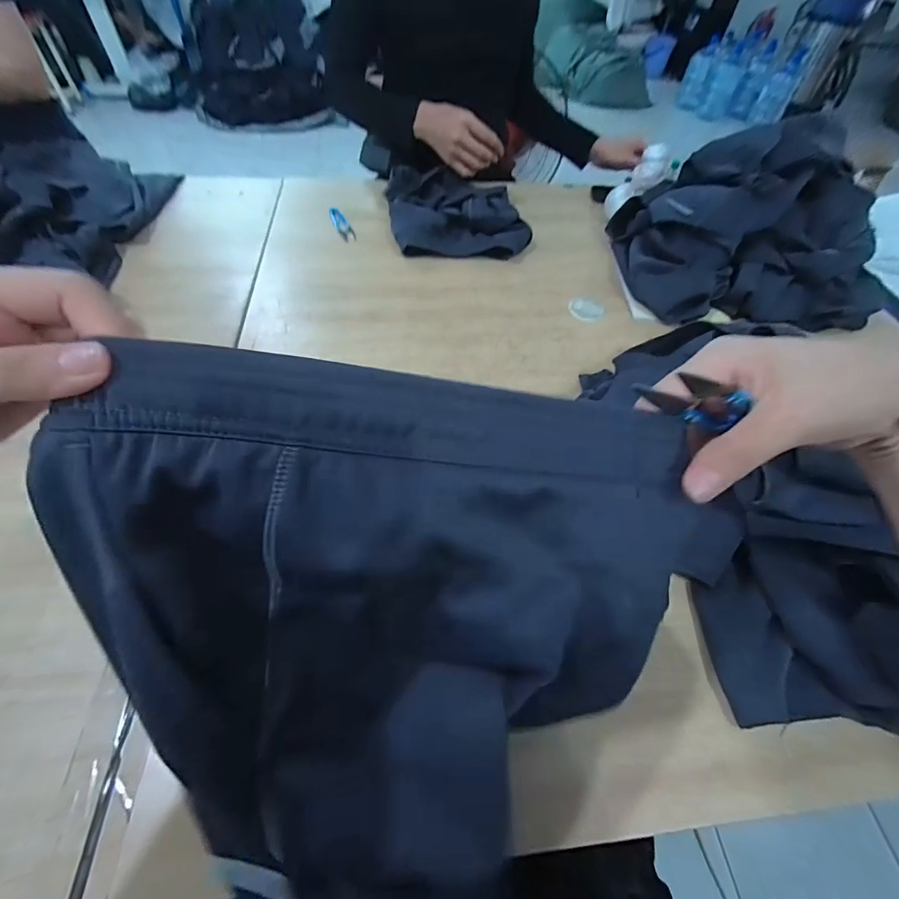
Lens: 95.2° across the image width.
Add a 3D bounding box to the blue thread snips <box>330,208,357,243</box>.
[{"bbox_3d":[-0.226,-0.471,0.858,0.029,0.007,0.126,-21,59,-17],"label":"blue thread snips"}]

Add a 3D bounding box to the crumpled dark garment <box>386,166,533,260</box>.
[{"bbox_3d":[0.010,-0.497,0.854,0.269,0.068,0.275,-6,56,-8],"label":"crumpled dark garment"}]

